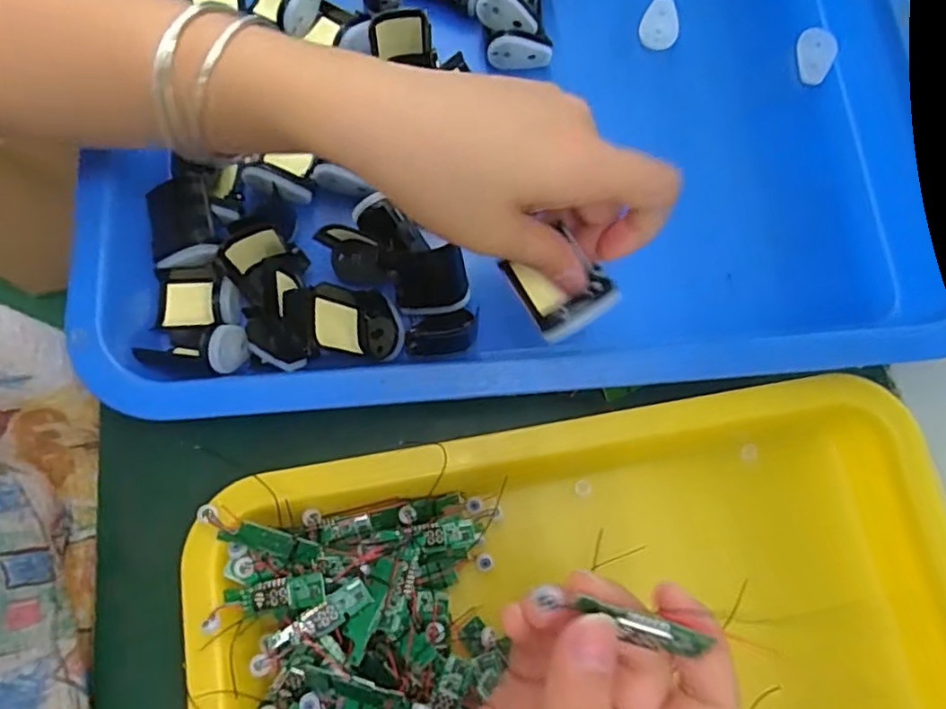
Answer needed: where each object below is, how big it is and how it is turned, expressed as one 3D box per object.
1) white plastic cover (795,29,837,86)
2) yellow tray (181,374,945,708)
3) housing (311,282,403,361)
[{"bbox_3d":[0.198,-0.174,0.358,0.023,0.009,0.031,25,76,4],"label":"white plastic cover"},{"bbox_3d":[0.061,0.159,0.262,0.329,0.046,0.260,-10,76,-5],"label":"yellow tray"},{"bbox_3d":[-0.055,-0.016,0.295,0.039,0.021,0.037,-6,76,-3],"label":"housing"}]

